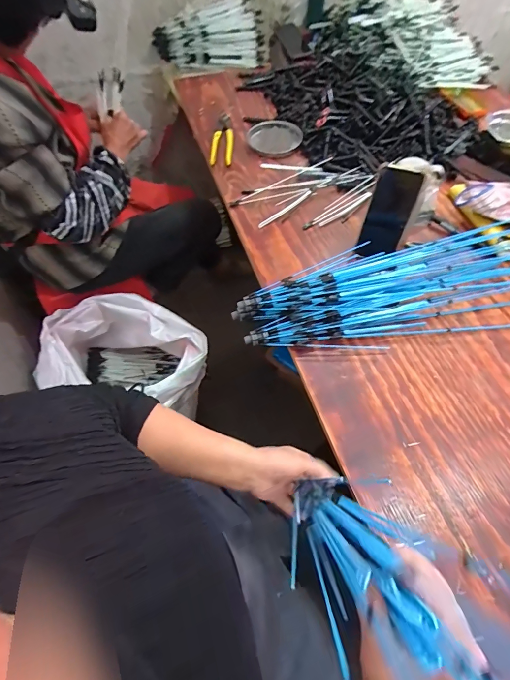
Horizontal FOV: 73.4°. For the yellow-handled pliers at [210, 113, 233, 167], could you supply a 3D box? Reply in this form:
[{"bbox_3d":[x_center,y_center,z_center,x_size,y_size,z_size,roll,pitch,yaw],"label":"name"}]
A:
[{"bbox_3d":[-0.080,-0.502,0.850,0.049,0.014,0.191,0,60,2],"label":"yellow-handled pliers"}]

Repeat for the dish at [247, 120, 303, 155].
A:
[{"bbox_3d":[0.049,-0.506,0.855,0.127,0.020,0.126,-1,60,1],"label":"dish"}]

